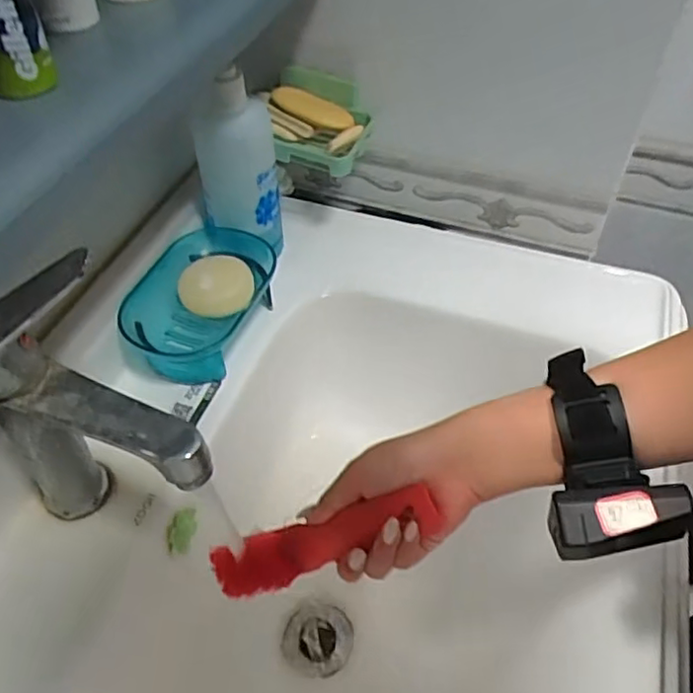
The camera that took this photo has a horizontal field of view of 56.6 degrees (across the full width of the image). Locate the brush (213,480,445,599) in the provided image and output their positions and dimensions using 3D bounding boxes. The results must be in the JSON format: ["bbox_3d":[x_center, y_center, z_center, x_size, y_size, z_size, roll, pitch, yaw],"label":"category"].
[{"bbox_3d":[-0.027,0.127,0.415,0.181,0.033,0.036,-29,41,28],"label":"brush"}]

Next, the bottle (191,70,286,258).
[{"bbox_3d":[-0.095,-0.156,0.569,0.067,0.143,0.054,-6,48,-6],"label":"bottle"}]

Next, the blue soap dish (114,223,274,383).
[{"bbox_3d":[-0.131,-0.038,0.573,0.100,0.044,0.152,18,51,15],"label":"blue soap dish"}]

